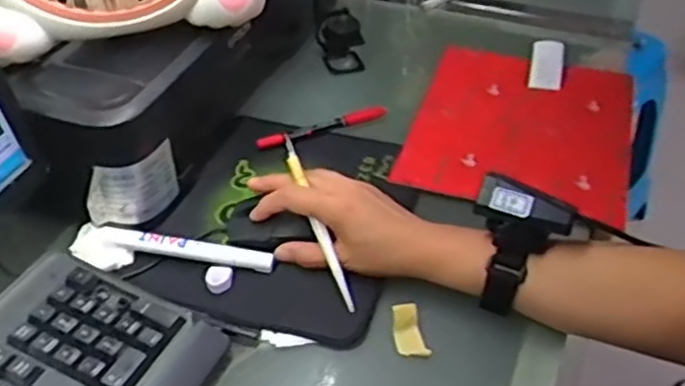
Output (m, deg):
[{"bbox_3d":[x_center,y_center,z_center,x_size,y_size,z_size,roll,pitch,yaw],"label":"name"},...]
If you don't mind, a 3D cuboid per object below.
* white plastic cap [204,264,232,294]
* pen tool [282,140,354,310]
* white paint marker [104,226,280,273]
[{"bbox_3d":[-0.098,0.067,0.580,0.022,0.007,0.025,-8,41,-9],"label":"white plastic cap"},{"bbox_3d":[-0.019,0.022,0.578,0.010,0.015,0.153,-16,77,-18],"label":"pen tool"},{"bbox_3d":[-0.127,0.045,0.588,0.144,0.020,0.018,9,42,10],"label":"white paint marker"}]

